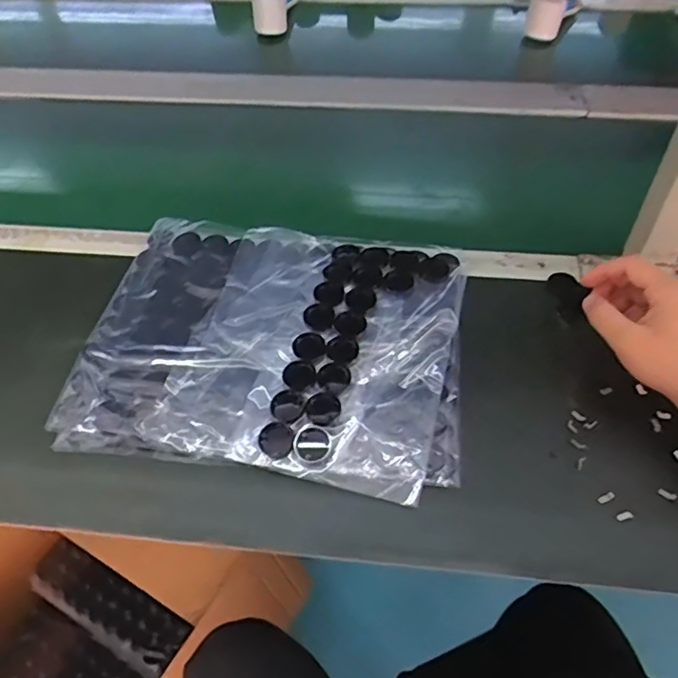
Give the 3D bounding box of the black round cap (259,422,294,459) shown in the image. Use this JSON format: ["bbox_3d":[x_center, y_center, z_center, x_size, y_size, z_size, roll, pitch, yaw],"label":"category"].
[{"bbox_3d":[-0.054,0.086,0.491,0.028,0.004,0.029,0,74,0],"label":"black round cap"}]

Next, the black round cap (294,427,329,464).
[{"bbox_3d":[-0.022,0.089,0.487,0.031,0.016,0.026,-11,51,-6],"label":"black round cap"}]

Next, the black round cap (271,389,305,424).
[{"bbox_3d":[-0.045,0.058,0.503,0.027,0.006,0.031,-1,51,2],"label":"black round cap"}]

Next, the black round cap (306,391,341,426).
[{"bbox_3d":[-0.014,0.058,0.501,0.028,0.010,0.029,-1,50,1],"label":"black round cap"}]

